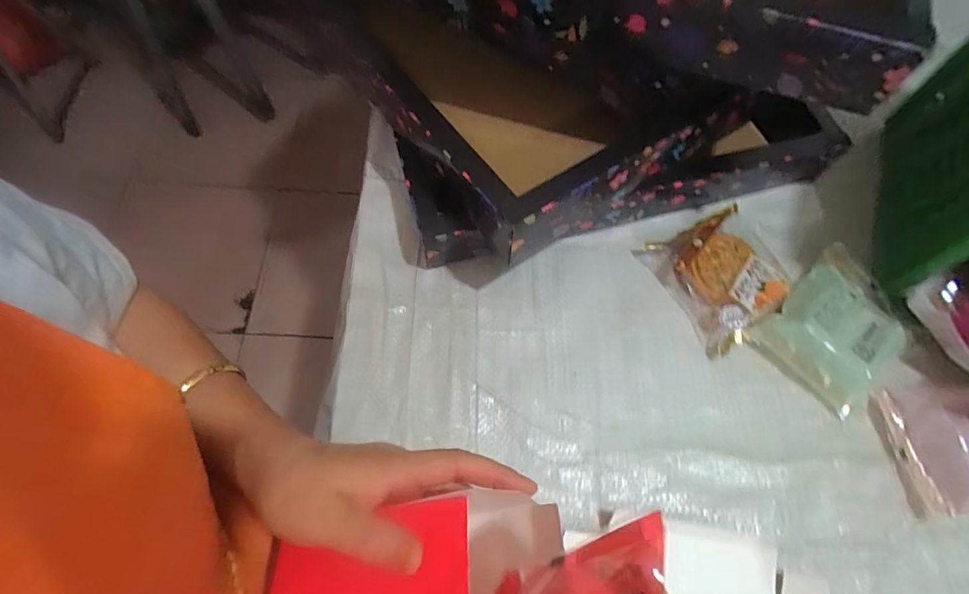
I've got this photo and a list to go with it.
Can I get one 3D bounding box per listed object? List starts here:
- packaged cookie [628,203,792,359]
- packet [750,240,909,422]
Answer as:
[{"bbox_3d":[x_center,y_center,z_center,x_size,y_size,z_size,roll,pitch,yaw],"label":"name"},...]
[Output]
[{"bbox_3d":[0.227,-0.021,0.468,0.101,0.039,0.123,-24,68,-12],"label":"packaged cookie"},{"bbox_3d":[0.322,0.027,0.442,0.130,0.038,0.104,-40,72,-17],"label":"packet"}]

